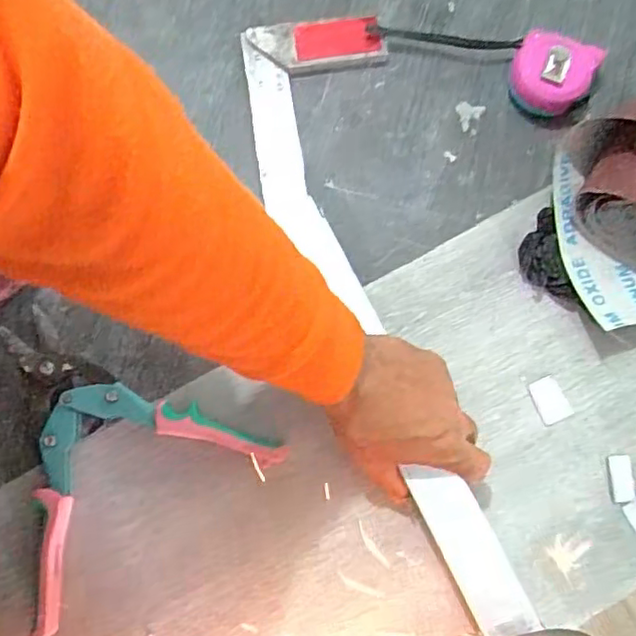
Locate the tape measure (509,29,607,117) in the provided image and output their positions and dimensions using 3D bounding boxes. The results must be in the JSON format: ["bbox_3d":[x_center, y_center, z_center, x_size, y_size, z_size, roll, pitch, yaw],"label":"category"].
[{"bbox_3d":[0.196,-0.203,0.543,0.069,0.038,0.057,23,80,4],"label":"tape measure"}]

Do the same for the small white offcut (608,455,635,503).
[{"bbox_3d":[0.234,0.124,0.499,0.017,0.004,0.035,-4,79,-1],"label":"small white offcut"}]

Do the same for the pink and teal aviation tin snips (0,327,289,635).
[{"bbox_3d":[-0.169,0.136,0.487,0.230,0.026,0.182,23,80,4],"label":"pink and teal aviation tin snips"}]

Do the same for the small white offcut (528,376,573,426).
[{"bbox_3d":[0.184,0.065,0.512,0.024,0.004,0.035,-23,80,-4],"label":"small white offcut"}]

